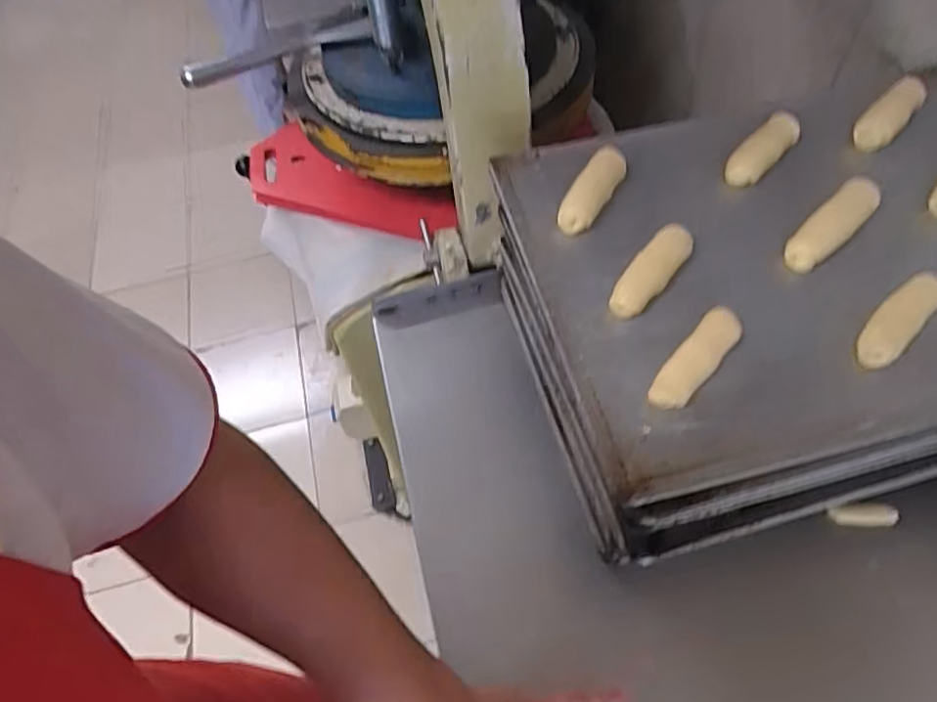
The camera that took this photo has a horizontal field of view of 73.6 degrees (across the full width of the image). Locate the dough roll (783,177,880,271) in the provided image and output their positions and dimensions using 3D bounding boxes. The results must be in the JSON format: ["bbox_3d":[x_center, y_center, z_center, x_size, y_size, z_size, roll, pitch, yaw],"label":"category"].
[{"bbox_3d":[0.287,-0.100,0.493,0.100,0.021,0.029,-39,61,-20],"label":"dough roll"}]

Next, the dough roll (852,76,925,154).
[{"bbox_3d":[0.387,-0.219,0.569,0.030,0.018,0.121,37,66,26],"label":"dough roll"}]

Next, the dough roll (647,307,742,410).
[{"bbox_3d":[0.158,0.006,0.433,0.023,0.022,0.087,38,66,26],"label":"dough roll"}]

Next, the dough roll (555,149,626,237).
[{"bbox_3d":[0.104,-0.137,0.524,0.026,0.018,0.089,25,61,20],"label":"dough roll"}]

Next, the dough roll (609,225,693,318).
[{"bbox_3d":[0.140,-0.061,0.475,0.026,0.021,0.089,32,64,23],"label":"dough roll"}]

